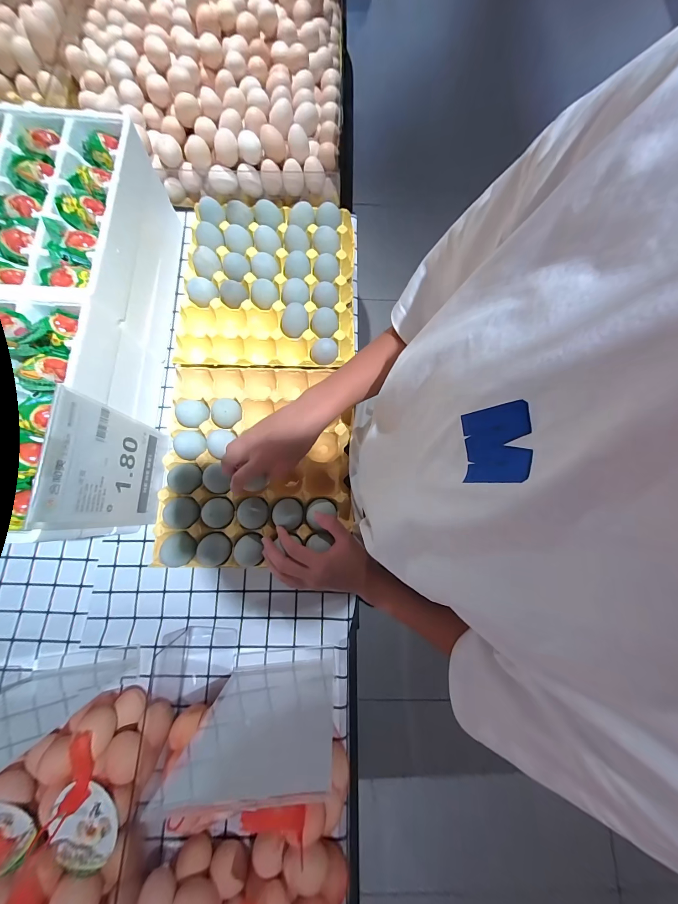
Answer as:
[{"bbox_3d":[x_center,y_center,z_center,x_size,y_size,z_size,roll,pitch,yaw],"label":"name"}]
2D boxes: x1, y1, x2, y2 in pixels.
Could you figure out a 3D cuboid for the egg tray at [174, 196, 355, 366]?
[{"bbox_3d":[-0.113,-0.276,0.497,0.272,0.048,0.284,1,78,-1],"label":"egg tray"}]

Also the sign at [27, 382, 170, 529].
[{"bbox_3d":[-0.294,0.022,0.403,0.012,0.205,0.146,4,78,-1],"label":"sign"}]

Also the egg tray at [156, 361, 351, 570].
[{"bbox_3d":[-0.116,0.013,0.446,0.267,0.058,0.289,1,78,-1],"label":"egg tray"}]

